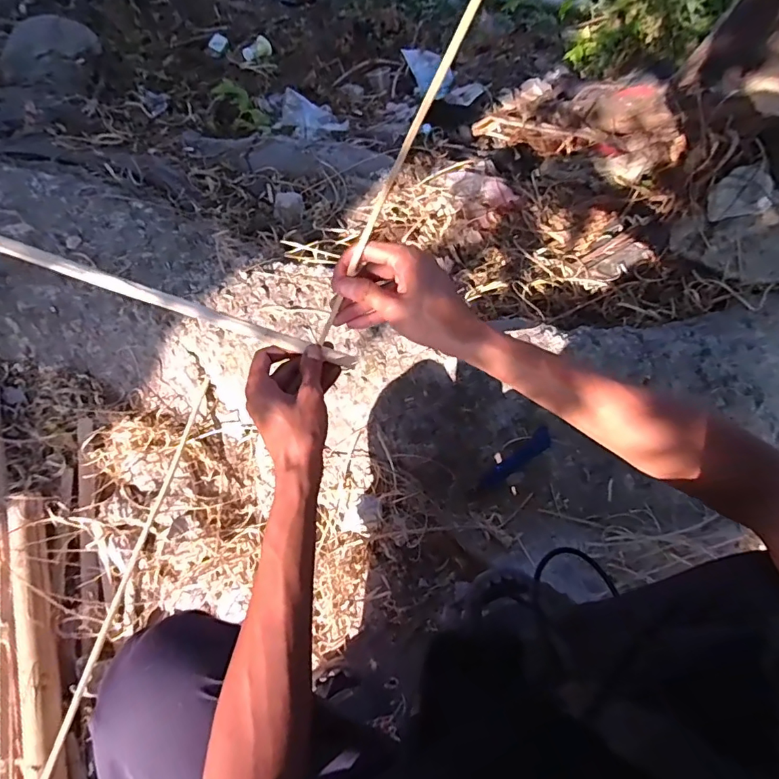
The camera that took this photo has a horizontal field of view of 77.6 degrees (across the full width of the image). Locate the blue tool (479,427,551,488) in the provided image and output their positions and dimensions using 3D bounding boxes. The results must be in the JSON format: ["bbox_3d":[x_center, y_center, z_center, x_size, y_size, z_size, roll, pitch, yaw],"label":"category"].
[{"bbox_3d":[0.213,0.120,0.814,0.144,0.006,0.032,-41,94,1],"label":"blue tool"}]

